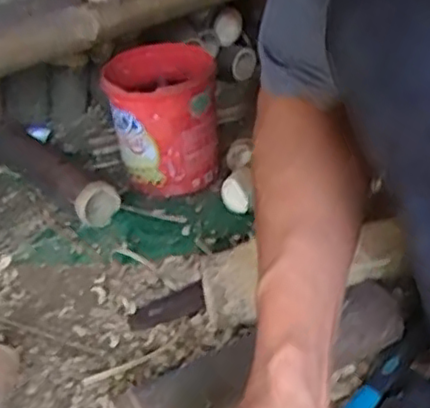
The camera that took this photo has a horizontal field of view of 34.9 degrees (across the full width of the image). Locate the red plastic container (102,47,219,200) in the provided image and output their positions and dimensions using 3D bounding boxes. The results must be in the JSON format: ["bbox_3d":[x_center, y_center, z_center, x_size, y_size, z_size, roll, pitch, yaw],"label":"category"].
[{"bbox_3d":[-0.065,-0.117,0.897,0.137,0.151,0.128,-5,32,3],"label":"red plastic container"}]

